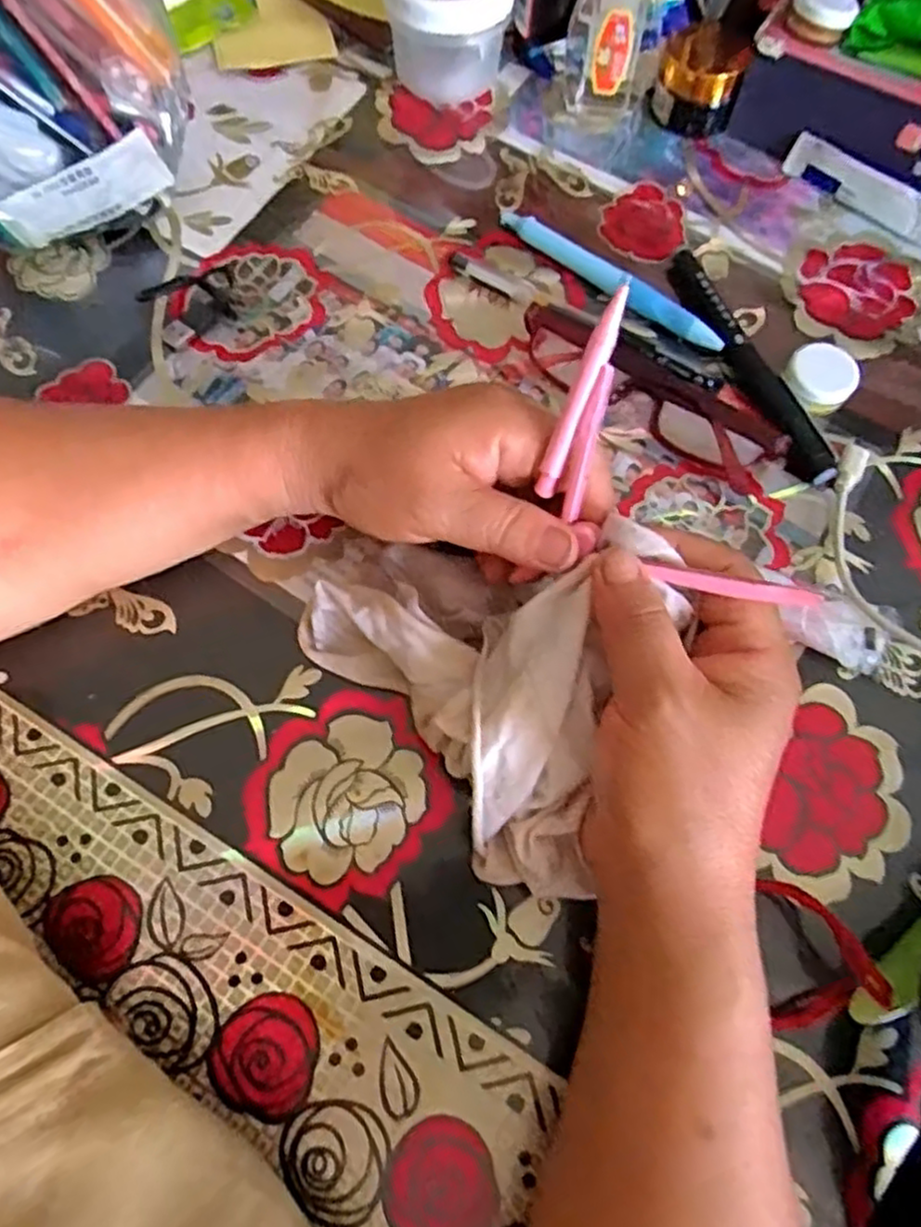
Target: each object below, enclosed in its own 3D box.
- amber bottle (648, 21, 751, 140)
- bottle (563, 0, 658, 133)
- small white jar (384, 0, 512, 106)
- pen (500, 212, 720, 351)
[{"bbox_3d":[0.129,-0.289,0.391,0.044,0.032,0.042,13,71,4],"label":"amber bottle"},{"bbox_3d":[0.082,-0.300,0.370,0.042,0.083,0.028,9,71,3],"label":"bottle"},{"bbox_3d":[-0.004,-0.321,0.391,0.062,0.054,0.061,0,70,0],"label":"small white jar"},{"bbox_3d":[0.074,-0.168,0.358,0.129,0.015,0.018,42,75,13],"label":"pen"}]

